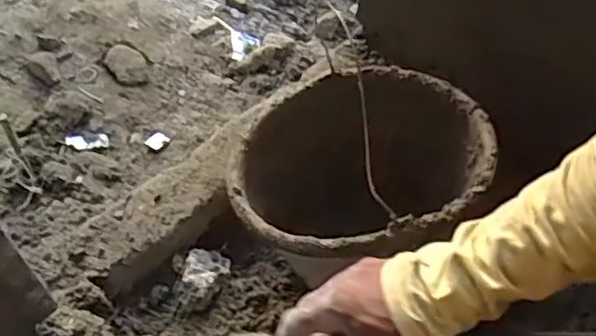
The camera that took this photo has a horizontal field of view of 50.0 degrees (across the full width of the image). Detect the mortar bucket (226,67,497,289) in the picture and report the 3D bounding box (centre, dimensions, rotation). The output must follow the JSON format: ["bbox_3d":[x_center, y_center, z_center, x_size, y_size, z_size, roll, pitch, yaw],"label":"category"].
[{"bbox_3d":[0.061,0.039,0.779,0.250,0.251,0.286,37,62,21],"label":"mortar bucket"}]

